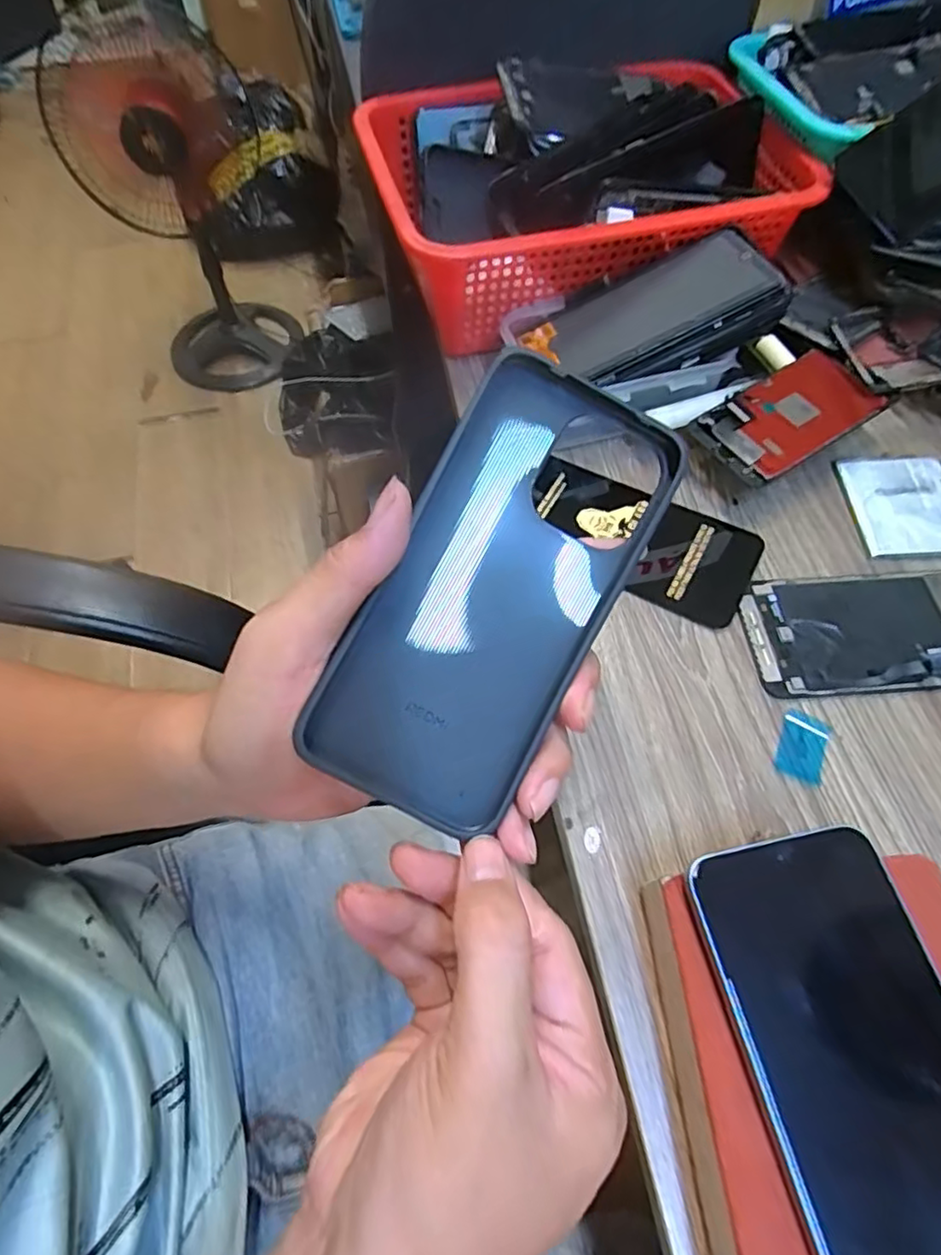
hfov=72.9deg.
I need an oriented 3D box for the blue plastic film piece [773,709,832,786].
[{"bbox_3d":[0.172,0.061,0.329,0.023,0.004,0.037,23,63,14],"label":"blue plastic film piece"}]

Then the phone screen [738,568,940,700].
[{"bbox_3d":[0.235,-0.001,0.358,0.154,0.013,0.074,-4,60,-1],"label":"phone screen"}]

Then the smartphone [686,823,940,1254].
[{"bbox_3d":[0.140,0.157,0.221,0.080,0.009,0.161,-10,60,-5],"label":"smartphone"}]

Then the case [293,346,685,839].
[{"bbox_3d":[0.009,-0.012,0.231,0.077,0.012,0.164,28,88,-7],"label":"case"}]

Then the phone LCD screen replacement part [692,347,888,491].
[{"bbox_3d":[0.202,-0.133,0.403,0.115,0.011,0.062,-31,64,-16],"label":"phone LCD screen replacement part"}]

